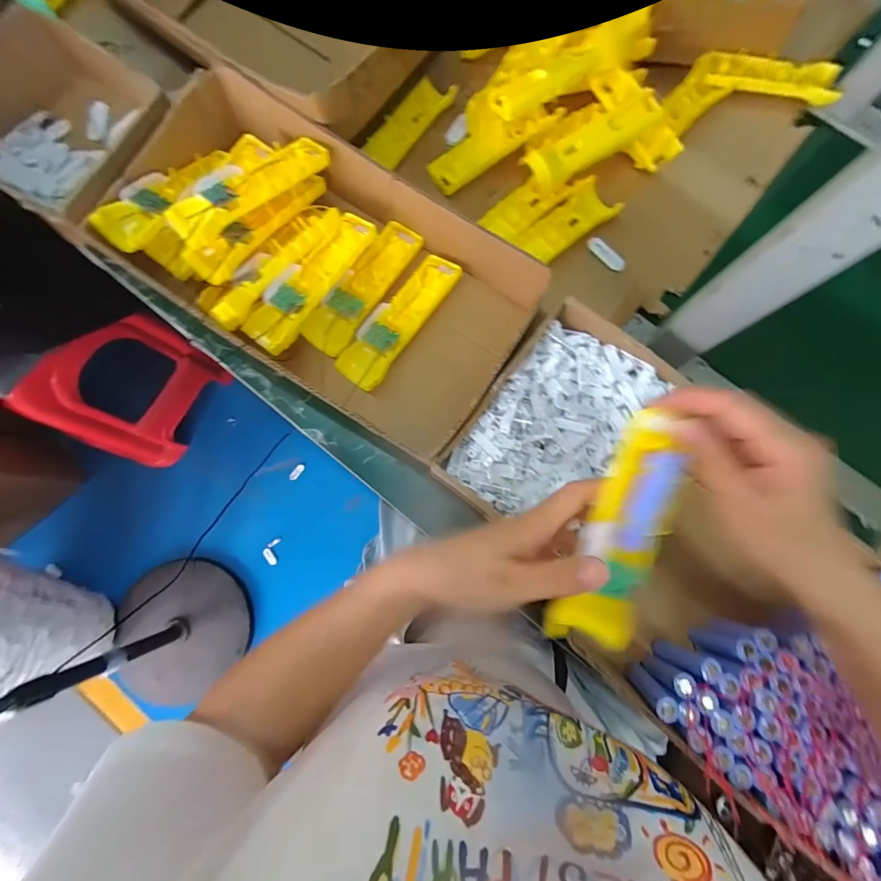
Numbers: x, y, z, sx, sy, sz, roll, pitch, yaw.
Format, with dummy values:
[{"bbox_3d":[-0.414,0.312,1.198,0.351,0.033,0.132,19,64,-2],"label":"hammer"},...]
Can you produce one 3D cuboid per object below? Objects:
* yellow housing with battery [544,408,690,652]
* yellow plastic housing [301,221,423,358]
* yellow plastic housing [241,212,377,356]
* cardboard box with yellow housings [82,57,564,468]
[{"bbox_3d":[0.119,0.061,0.255,0.054,0.027,0.161,14,100,3],"label":"yellow housing with battery"},{"bbox_3d":[-0.081,-0.165,0.416,0.050,0.021,0.167,36,81,7],"label":"yellow plastic housing"},{"bbox_3d":[-0.134,-0.164,0.400,0.047,0.033,0.164,35,81,6],"label":"yellow plastic housing"},{"bbox_3d":[-0.126,-0.183,0.411,0.420,0.091,0.240,31,81,6],"label":"cardboard box with yellow housings"}]

